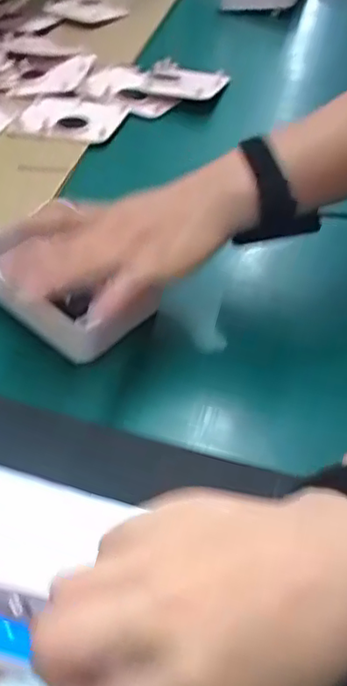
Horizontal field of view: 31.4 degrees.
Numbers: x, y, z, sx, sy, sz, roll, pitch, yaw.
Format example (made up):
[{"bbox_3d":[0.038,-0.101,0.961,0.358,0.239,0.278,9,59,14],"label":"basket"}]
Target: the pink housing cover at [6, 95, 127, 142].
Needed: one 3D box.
[{"bbox_3d":[-0.131,-0.278,0.756,0.132,0.013,0.104,12,46,15],"label":"pink housing cover"}]

